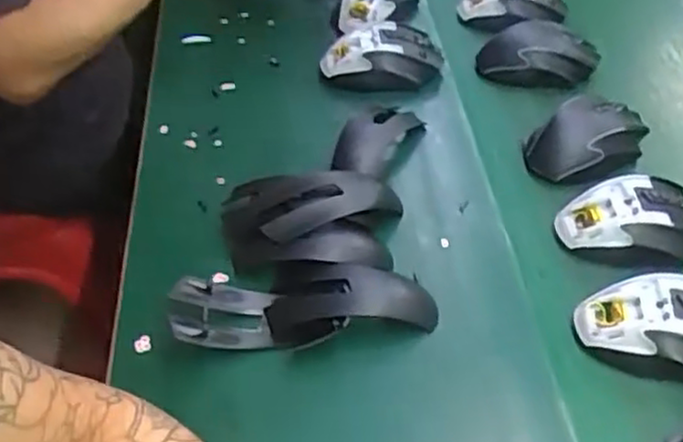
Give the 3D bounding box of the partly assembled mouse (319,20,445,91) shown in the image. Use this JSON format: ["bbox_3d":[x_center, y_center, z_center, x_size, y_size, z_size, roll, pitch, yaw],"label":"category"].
[{"bbox_3d":[0.039,-0.160,0.705,0.118,0.041,0.071,-5,47,-5],"label":"partly assembled mouse"}]

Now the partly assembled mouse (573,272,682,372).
[{"bbox_3d":[0.224,0.071,0.488,0.112,0.033,0.066,1,47,2],"label":"partly assembled mouse"}]

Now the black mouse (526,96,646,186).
[{"bbox_3d":[0.216,-0.067,0.629,0.103,0.044,0.081,-17,49,-15],"label":"black mouse"}]

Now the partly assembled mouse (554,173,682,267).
[{"bbox_3d":[0.232,0.002,0.560,0.116,0.043,0.067,0,47,0],"label":"partly assembled mouse"}]

